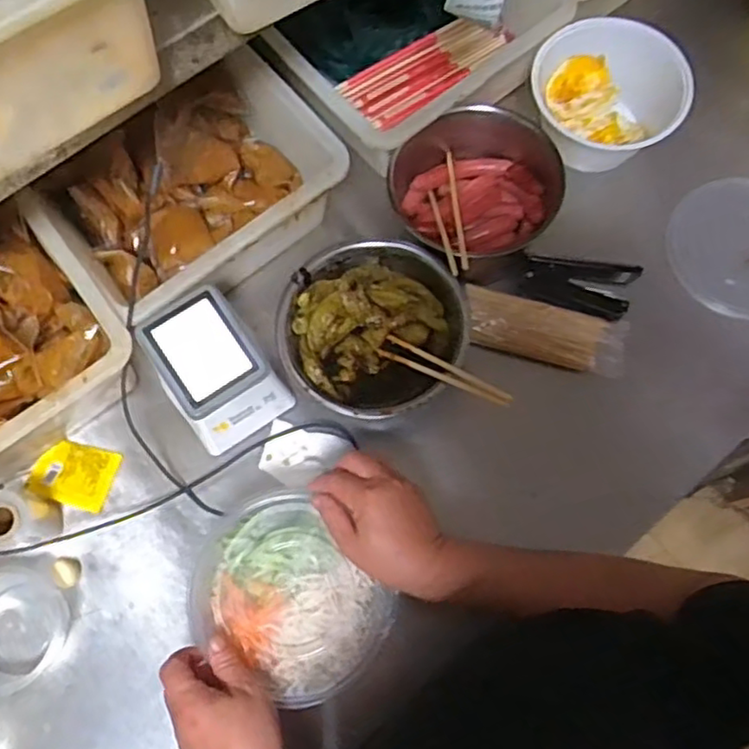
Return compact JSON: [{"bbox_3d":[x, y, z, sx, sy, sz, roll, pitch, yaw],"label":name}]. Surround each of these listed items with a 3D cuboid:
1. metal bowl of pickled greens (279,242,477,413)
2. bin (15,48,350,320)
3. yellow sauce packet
[{"bbox_3d":[0.000,-0.043,0.684,0.186,0.069,0.164,1,72,2],"label":"metal bowl of pickled greens"},{"bbox_3d":[-0.177,-0.181,0.693,0.275,0.090,0.192,-42,76,-12],"label":"bin"},{"bbox_3d":[-0.299,0.099,0.666,0.078,0.009,0.058,14,73,6],"label":"yellow sauce packet"}]

